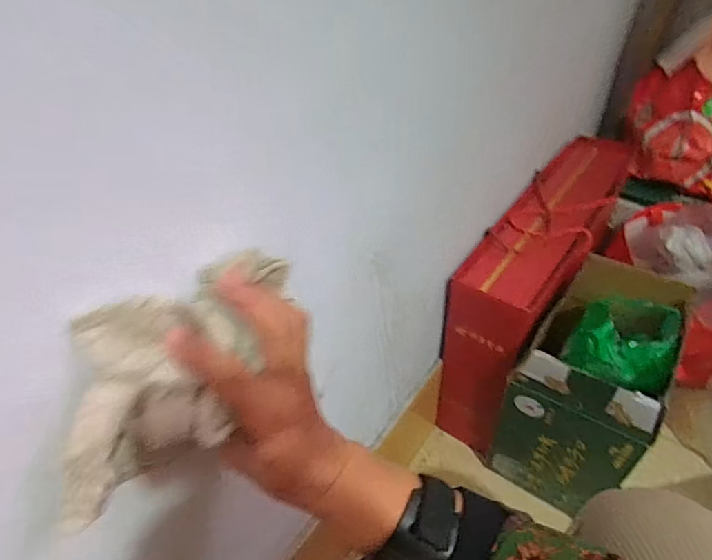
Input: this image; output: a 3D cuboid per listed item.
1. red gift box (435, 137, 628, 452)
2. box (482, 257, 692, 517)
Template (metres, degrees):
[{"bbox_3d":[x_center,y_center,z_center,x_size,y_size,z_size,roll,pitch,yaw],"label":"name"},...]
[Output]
[{"bbox_3d":[0.328,0.010,0.844,0.133,0.347,0.513,26,51,28],"label":"red gift box"},{"bbox_3d":[0.341,0.165,0.699,0.163,0.310,0.214,26,51,28],"label":"box"}]

